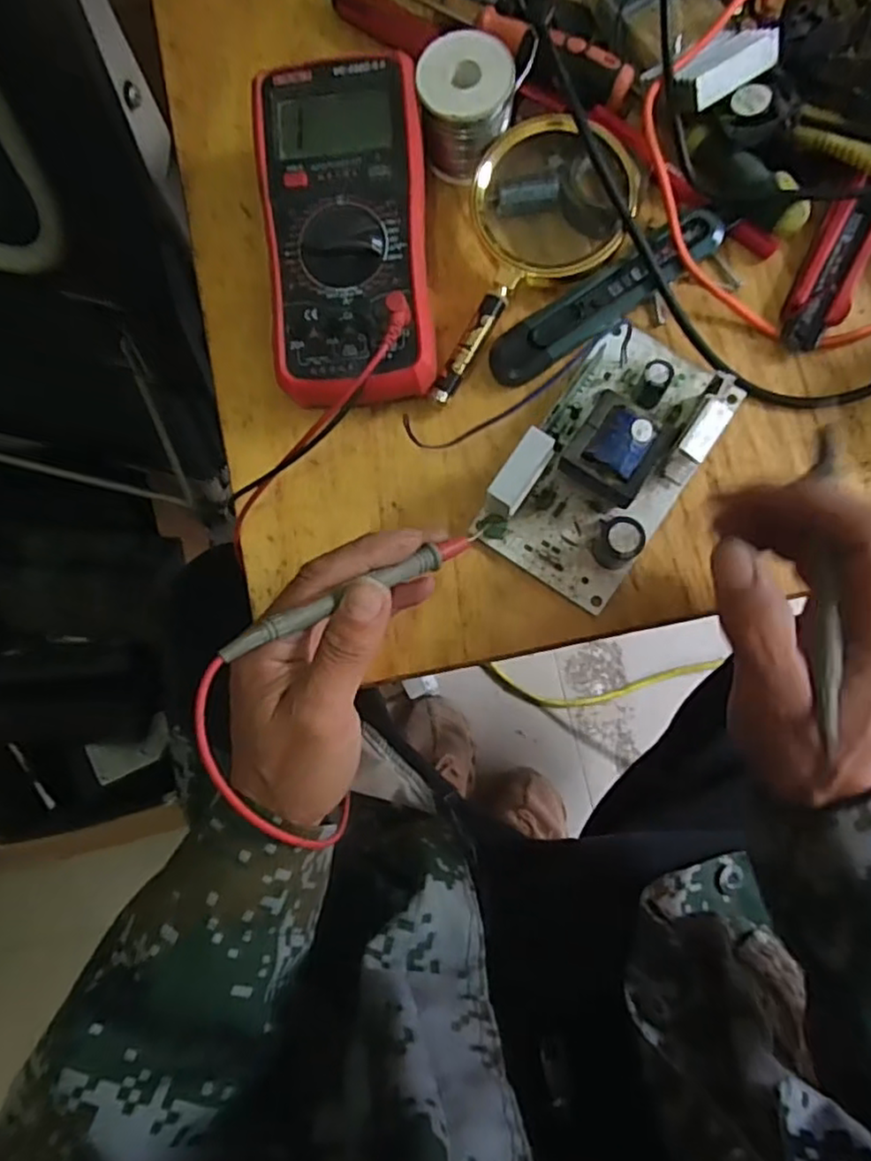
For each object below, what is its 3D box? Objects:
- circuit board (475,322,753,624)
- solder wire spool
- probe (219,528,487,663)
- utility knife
[{"bbox_3d":[0.094,-0.068,0.351,0.082,0.042,0.149,34,86,9],"label":"circuit board"},{"bbox_3d":[0.018,-0.268,0.380,0.050,0.051,0.046,-5,82,4],"label":"solder wire spool"},{"bbox_3d":[-0.030,0.003,0.298,0.139,0.007,0.009,-25,79,-29],"label":"probe"},{"bbox_3d":[0.095,-0.160,0.378,0.143,0.018,0.028,-32,81,0],"label":"utility knife"}]

